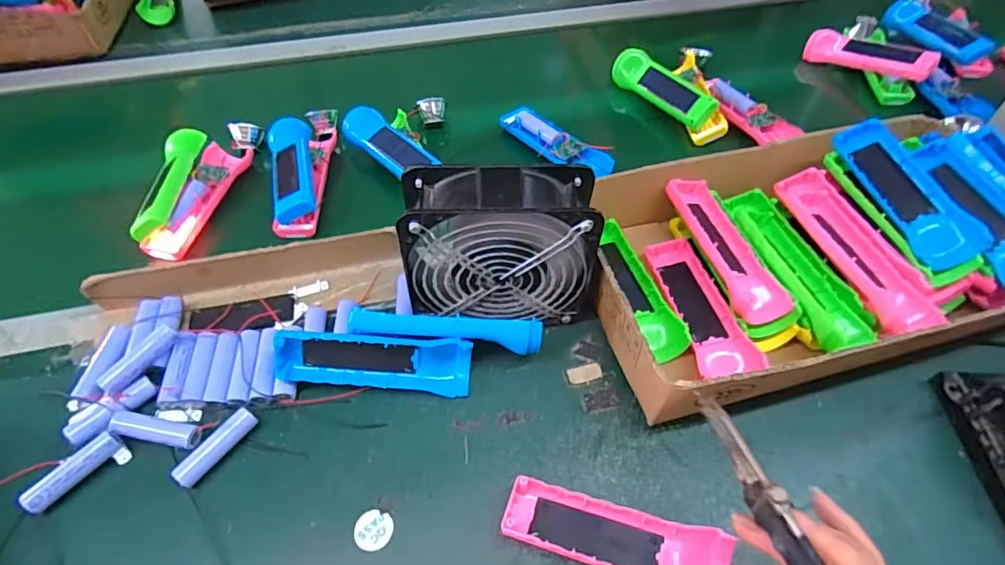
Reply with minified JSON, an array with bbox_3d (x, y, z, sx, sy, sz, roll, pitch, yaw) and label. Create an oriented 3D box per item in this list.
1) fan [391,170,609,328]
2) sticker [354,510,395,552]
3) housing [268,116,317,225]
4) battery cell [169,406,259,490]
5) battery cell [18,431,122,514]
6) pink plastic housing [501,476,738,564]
[{"bbox_3d":[-0.002,-0.023,0.442,0.157,0.149,0.063,-1,53,-1],"label":"fan"},{"bbox_3d":[-0.093,0.181,0.387,0.026,0.004,0.026,3,56,-4],"label":"sticker"},{"bbox_3d":[-0.230,-0.133,0.579,0.042,0.021,0.161,-14,55,-11],"label":"housing"},{"bbox_3d":[-0.221,0.128,0.413,0.017,0.016,0.066,31,59,20],"label":"battery cell"},{"bbox_3d":[-0.321,0.141,0.400,0.023,0.021,0.067,30,59,20],"label":"battery cell"},{"bbox_3d":[0.078,0.178,0.373,0.152,0.025,0.049,17,55,12],"label":"pink plastic housing"}]

